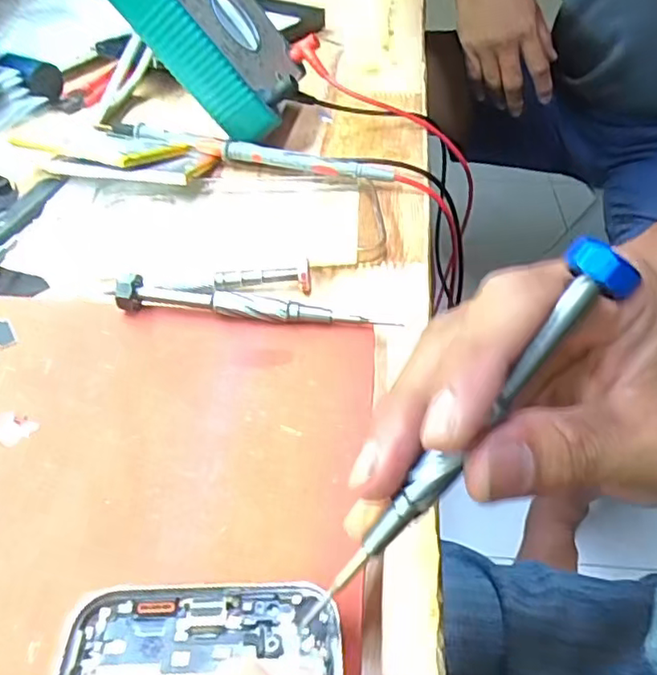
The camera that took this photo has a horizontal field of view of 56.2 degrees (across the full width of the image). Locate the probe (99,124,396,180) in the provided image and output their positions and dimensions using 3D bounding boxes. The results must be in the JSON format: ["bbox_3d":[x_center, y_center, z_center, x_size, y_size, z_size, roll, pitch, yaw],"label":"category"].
[{"bbox_3d":[-0.060,-0.120,0.393,0.204,0.014,0.017,14,45,15],"label":"probe"}]

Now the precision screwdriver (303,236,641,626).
[{"bbox_3d":[0.031,0.031,0.160,0.014,0.128,0.013,20,20,-51],"label":"precision screwdriver"}]

